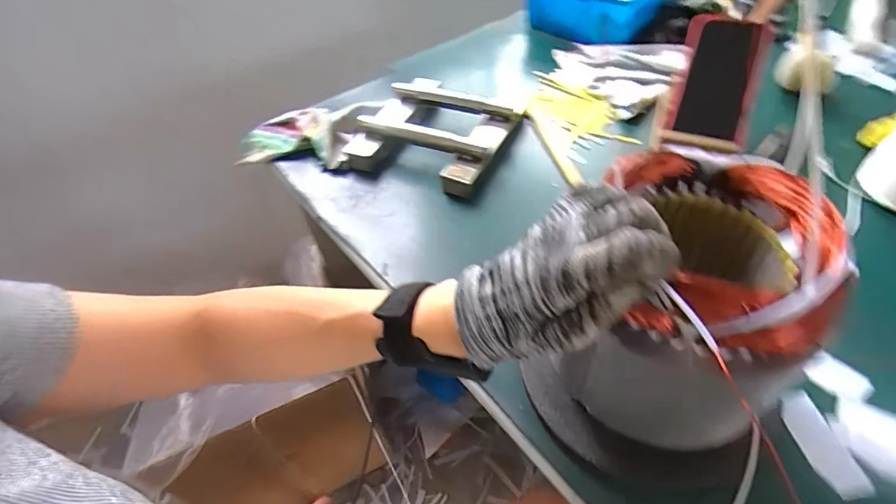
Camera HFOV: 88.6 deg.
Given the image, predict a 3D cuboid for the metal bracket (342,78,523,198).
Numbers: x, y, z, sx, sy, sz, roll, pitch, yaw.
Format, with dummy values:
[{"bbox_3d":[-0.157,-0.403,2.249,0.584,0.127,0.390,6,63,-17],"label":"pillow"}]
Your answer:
[{"bbox_3d":[-0.023,-0.168,0.616,0.207,0.042,0.196,18,52,20],"label":"metal bracket"}]

